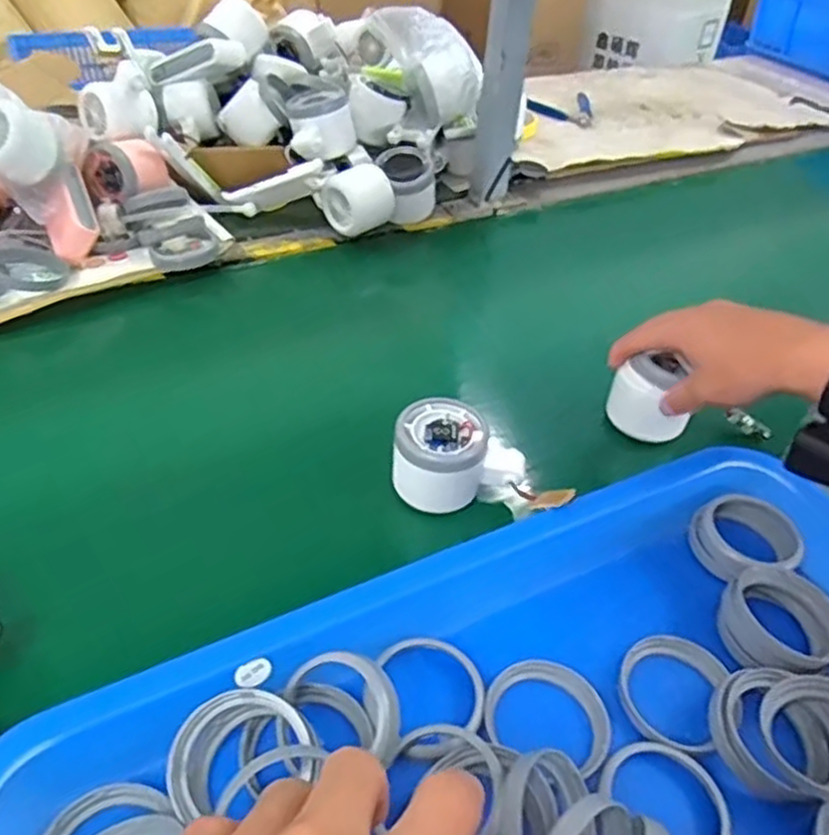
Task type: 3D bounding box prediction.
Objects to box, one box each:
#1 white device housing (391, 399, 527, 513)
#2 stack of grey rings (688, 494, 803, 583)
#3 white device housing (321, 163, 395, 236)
[{"bbox_3d":[0.026,0.026,0.482,0.082,0.053,0.053,-5,42,-10],"label":"white device housing"},{"bbox_3d":[0.200,0.072,0.445,0.059,0.020,0.053,-18,46,-24],"label":"stack of grey rings"},{"bbox_3d":[-0.058,-0.209,0.717,0.060,0.067,0.048,35,50,30],"label":"white device housing"}]

